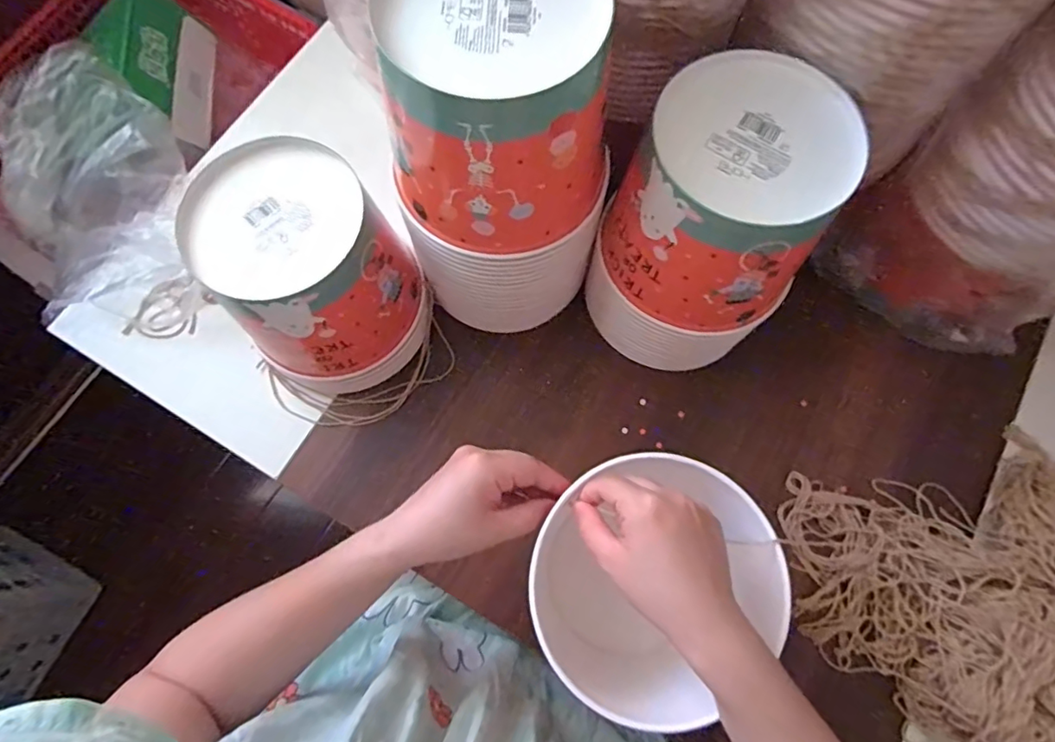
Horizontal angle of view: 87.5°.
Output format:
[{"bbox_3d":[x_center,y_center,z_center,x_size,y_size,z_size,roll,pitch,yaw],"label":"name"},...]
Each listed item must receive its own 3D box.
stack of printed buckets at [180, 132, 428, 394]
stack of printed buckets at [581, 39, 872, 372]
[{"bbox_3d":[-0.174,-0.075,0.460,0.142,0.168,0.144,-36,77,-9],"label":"stack of printed buckets"},{"bbox_3d":[0.137,-0.103,0.442,0.150,0.226,0.148,22,76,6],"label":"stack of printed buckets"}]

